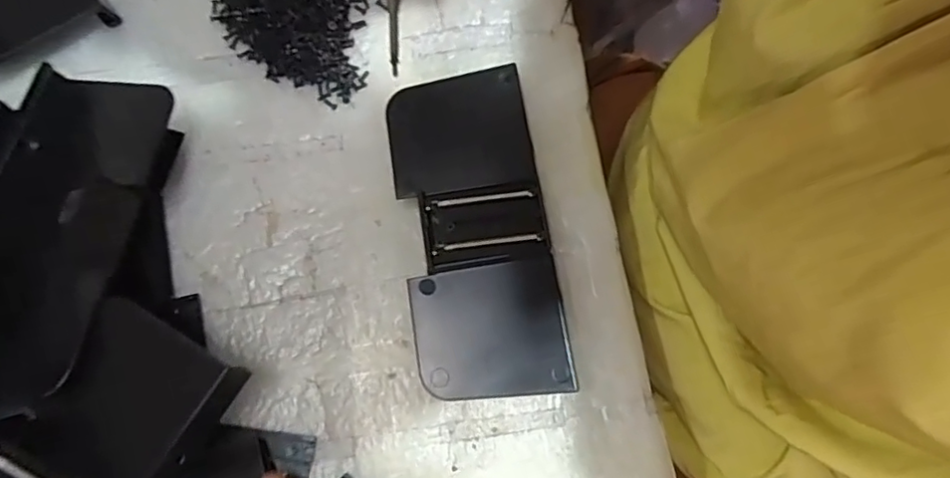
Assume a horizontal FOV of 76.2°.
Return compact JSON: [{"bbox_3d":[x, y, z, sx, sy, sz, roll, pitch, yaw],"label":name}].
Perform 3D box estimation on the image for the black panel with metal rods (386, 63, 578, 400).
[{"bbox_3d":[0.000,-0.005,0.301,0.069,0.027,0.161,-8,76,-2],"label":"black panel with metal rods"}]

